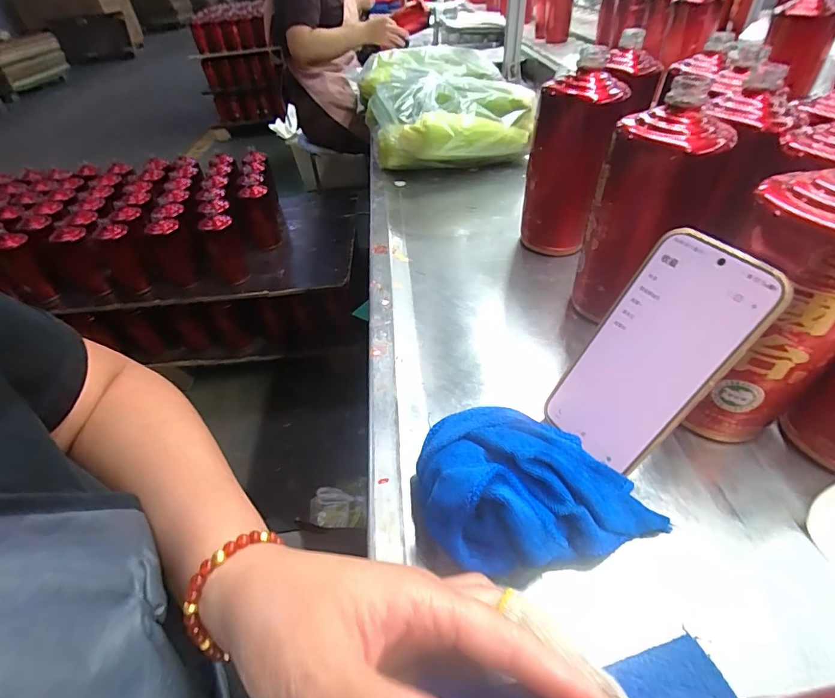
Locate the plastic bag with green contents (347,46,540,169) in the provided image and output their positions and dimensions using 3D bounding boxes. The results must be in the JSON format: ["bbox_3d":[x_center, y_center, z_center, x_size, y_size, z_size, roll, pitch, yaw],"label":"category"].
[{"bbox_3d":[0.031,-0.426,0.760,0.247,0.136,0.310,-16,44,-13],"label":"plastic bag with green contents"}]

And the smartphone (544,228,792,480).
[{"bbox_3d":[0.145,0.007,0.271,0.006,0.151,0.075,-1,38,-39],"label":"smartphone"}]

